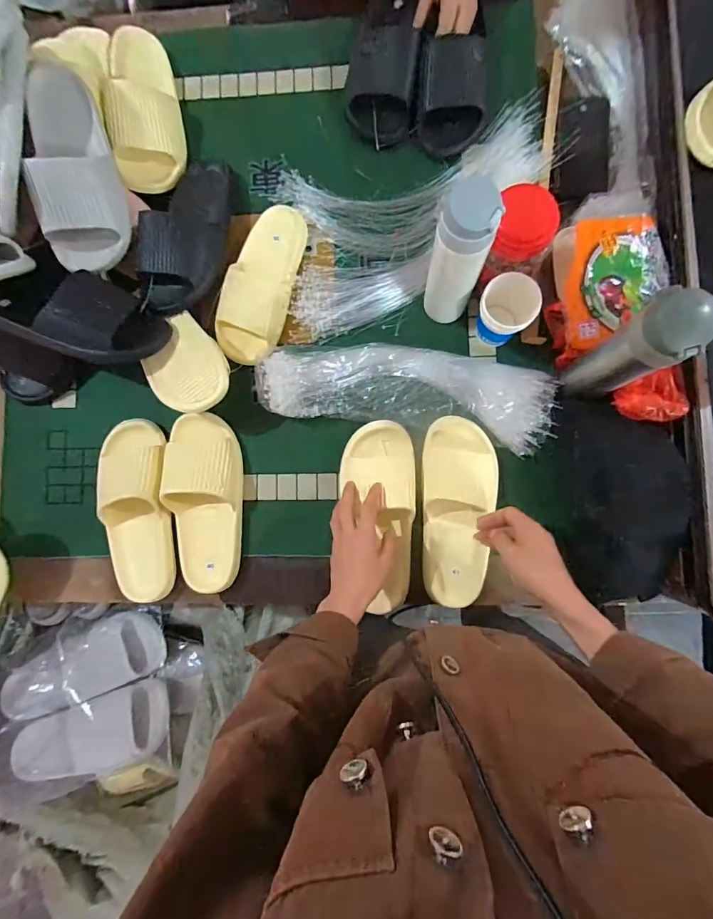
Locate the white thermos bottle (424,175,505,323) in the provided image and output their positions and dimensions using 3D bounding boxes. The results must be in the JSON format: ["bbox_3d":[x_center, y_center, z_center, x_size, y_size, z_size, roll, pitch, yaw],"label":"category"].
[{"bbox_3d":[0.123,-0.237,0.514,0.063,0.230,0.054,13,87,6],"label":"white thermos bottle"}]

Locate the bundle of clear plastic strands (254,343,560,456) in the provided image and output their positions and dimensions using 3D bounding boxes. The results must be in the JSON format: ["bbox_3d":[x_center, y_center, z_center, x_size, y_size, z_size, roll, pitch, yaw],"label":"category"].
[{"bbox_3d":[0.068,-0.103,0.591,0.405,0.039,0.121,9,87,5],"label":"bundle of clear plastic strands"}]

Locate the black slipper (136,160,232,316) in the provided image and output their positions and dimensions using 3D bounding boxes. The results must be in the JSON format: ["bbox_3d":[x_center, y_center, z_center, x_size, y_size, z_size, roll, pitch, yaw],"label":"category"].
[{"bbox_3d":[-0.252,-0.338,0.615,0.109,0.060,0.259,7,86,5],"label":"black slipper"}]

